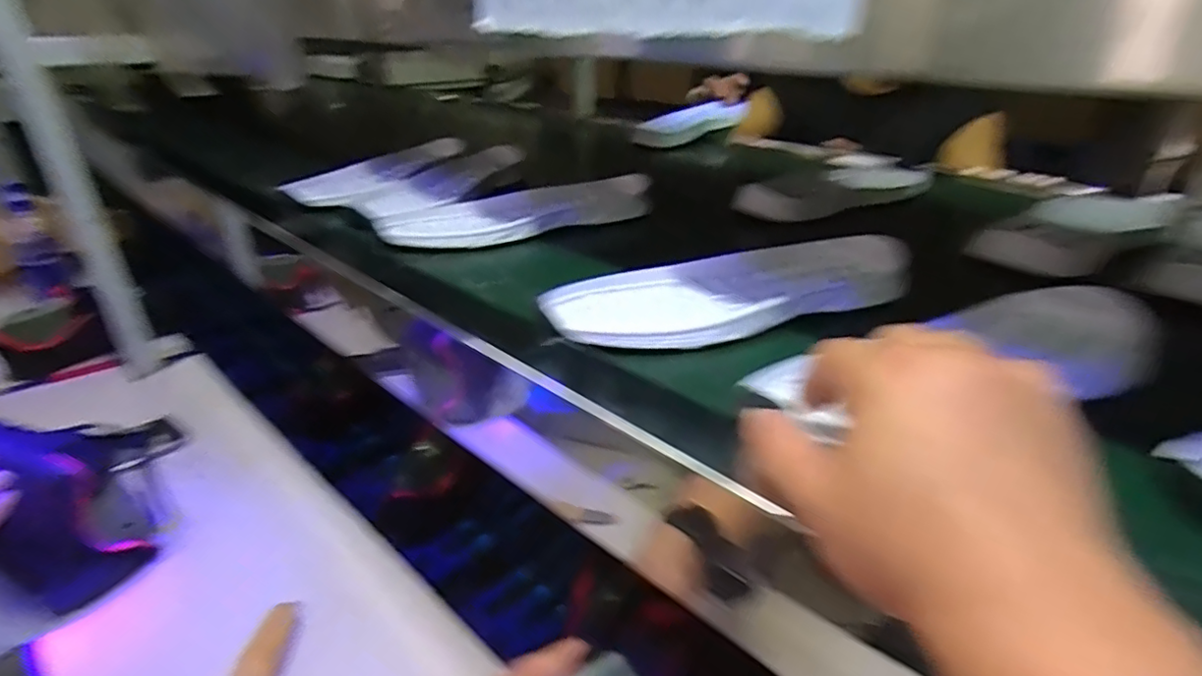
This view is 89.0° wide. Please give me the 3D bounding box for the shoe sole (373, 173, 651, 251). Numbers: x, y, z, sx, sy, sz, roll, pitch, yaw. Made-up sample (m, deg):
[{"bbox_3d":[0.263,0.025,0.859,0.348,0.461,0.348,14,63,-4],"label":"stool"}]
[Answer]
[{"bbox_3d":[-0.076,-0.128,0.594,0.262,0.023,0.099,-10,30,-18],"label":"shoe sole"}]

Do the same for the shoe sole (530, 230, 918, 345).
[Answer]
[{"bbox_3d":[0.096,-0.036,0.430,0.268,0.025,0.094,-8,29,-14],"label":"shoe sole"}]

